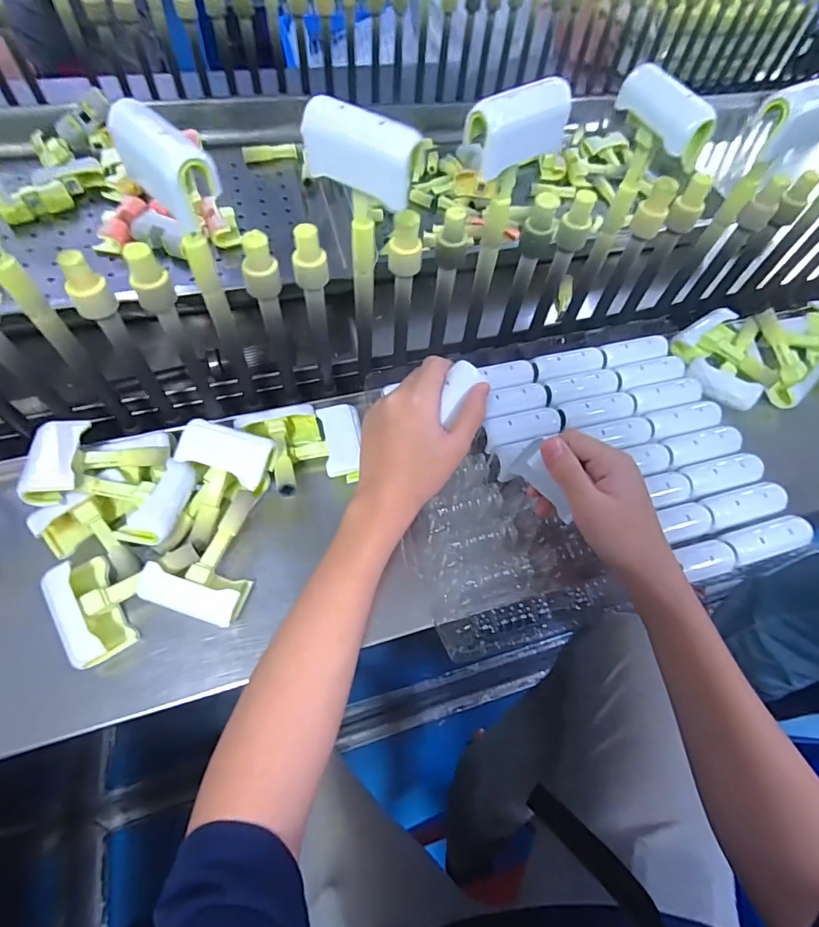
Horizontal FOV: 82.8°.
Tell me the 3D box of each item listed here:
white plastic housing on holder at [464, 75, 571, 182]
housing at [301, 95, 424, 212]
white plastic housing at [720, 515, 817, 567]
[{"bbox_3d":[0.073,-0.229,0.313,0.074,0.040,0.025,-32,66,-21],"label":"white plastic housing on holder"},{"bbox_3d":[-0.031,-0.193,0.289,0.073,0.039,0.024,30,62,13],"label":"housing"},{"bbox_3d":[0.310,0.065,0.402,0.069,0.021,0.030,-12,61,-11],"label":"white plastic housing"}]

